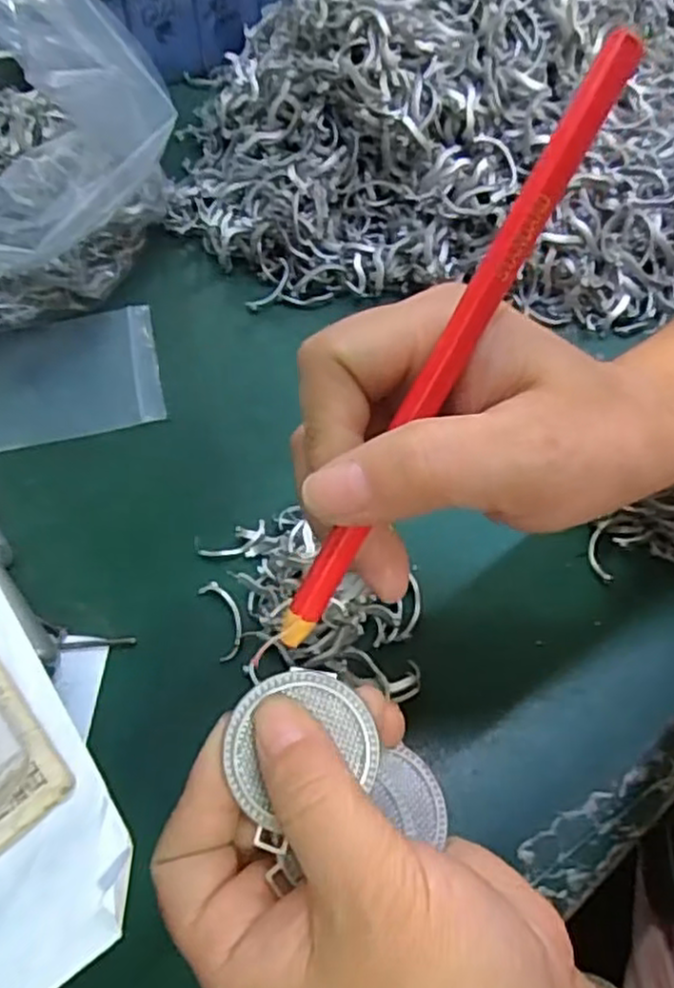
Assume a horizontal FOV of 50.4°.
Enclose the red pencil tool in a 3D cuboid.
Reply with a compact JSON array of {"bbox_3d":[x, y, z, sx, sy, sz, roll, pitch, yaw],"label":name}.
[{"bbox_3d":[0.026,-0.031,0.174,0.009,0.005,0.160,32,101,15],"label":"red pencil tool"}]

